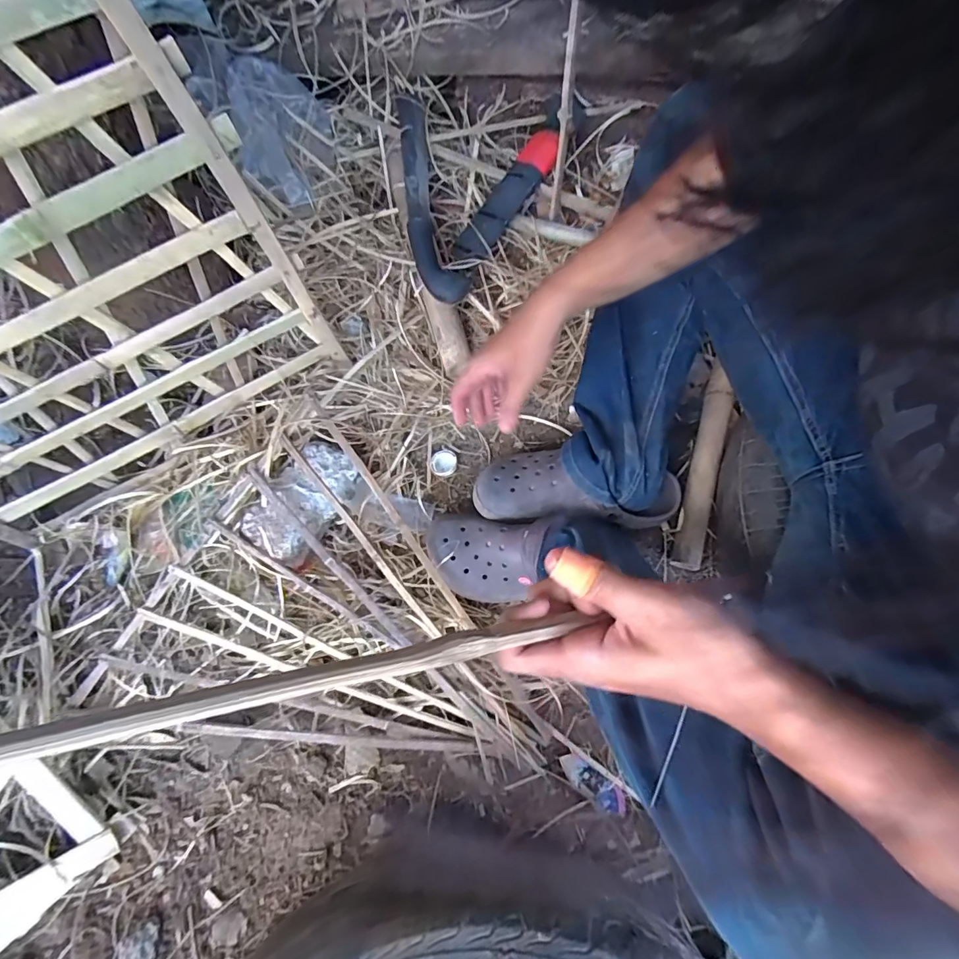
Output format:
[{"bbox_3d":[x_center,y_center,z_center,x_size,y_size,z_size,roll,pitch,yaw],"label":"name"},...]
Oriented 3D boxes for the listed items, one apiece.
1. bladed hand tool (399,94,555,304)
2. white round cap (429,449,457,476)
[{"bbox_3d":[0.006,-0.449,0.748,0.237,0.063,0.384,-7,75,-1],"label":"bladed hand tool"},{"bbox_3d":[-0.053,-0.023,0.695,0.039,0.014,0.037,0,75,1],"label":"white round cap"}]

